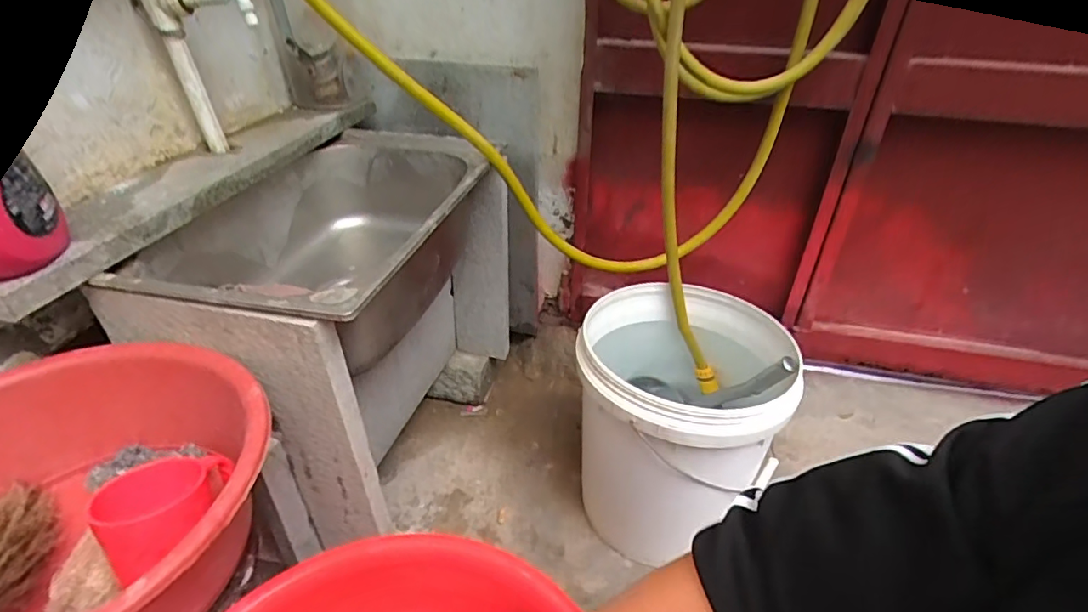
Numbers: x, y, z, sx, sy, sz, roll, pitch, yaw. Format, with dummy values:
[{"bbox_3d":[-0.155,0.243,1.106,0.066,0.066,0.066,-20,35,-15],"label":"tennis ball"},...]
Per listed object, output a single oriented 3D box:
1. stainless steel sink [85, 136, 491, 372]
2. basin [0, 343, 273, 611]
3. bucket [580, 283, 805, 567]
[{"bbox_3d":[-0.291,-0.073,0.805,0.350,0.209,0.508,9,36,11],"label":"stainless steel sink"},{"bbox_3d":[-0.412,0.180,0.471,0.328,0.149,0.338,1,36,0],"label":"basin"},{"bbox_3d":[0.210,0.195,0.892,0.298,0.381,0.317,1,36,0],"label":"bucket"}]

